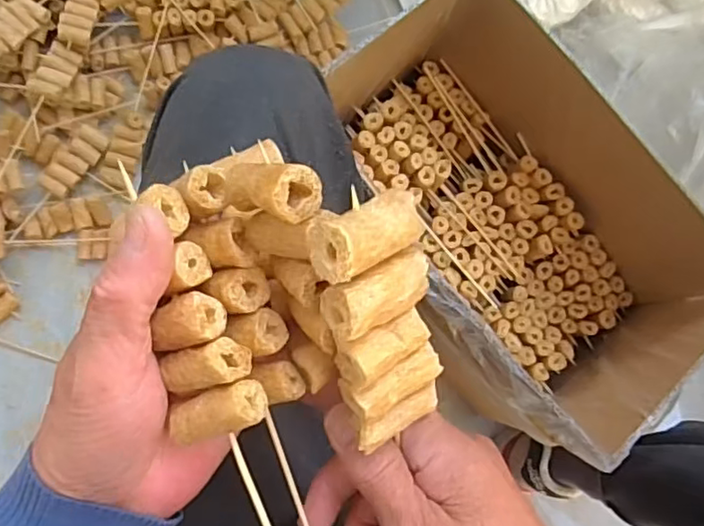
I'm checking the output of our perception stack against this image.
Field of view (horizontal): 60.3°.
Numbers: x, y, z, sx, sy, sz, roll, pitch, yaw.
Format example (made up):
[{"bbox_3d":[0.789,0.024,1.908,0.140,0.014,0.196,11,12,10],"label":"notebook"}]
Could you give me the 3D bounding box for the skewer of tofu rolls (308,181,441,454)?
[{"bbox_3d":[0.008,0.020,0.219,0.043,0.023,0.096,-30,126,-30],"label":"skewer of tofu rolls"}]

